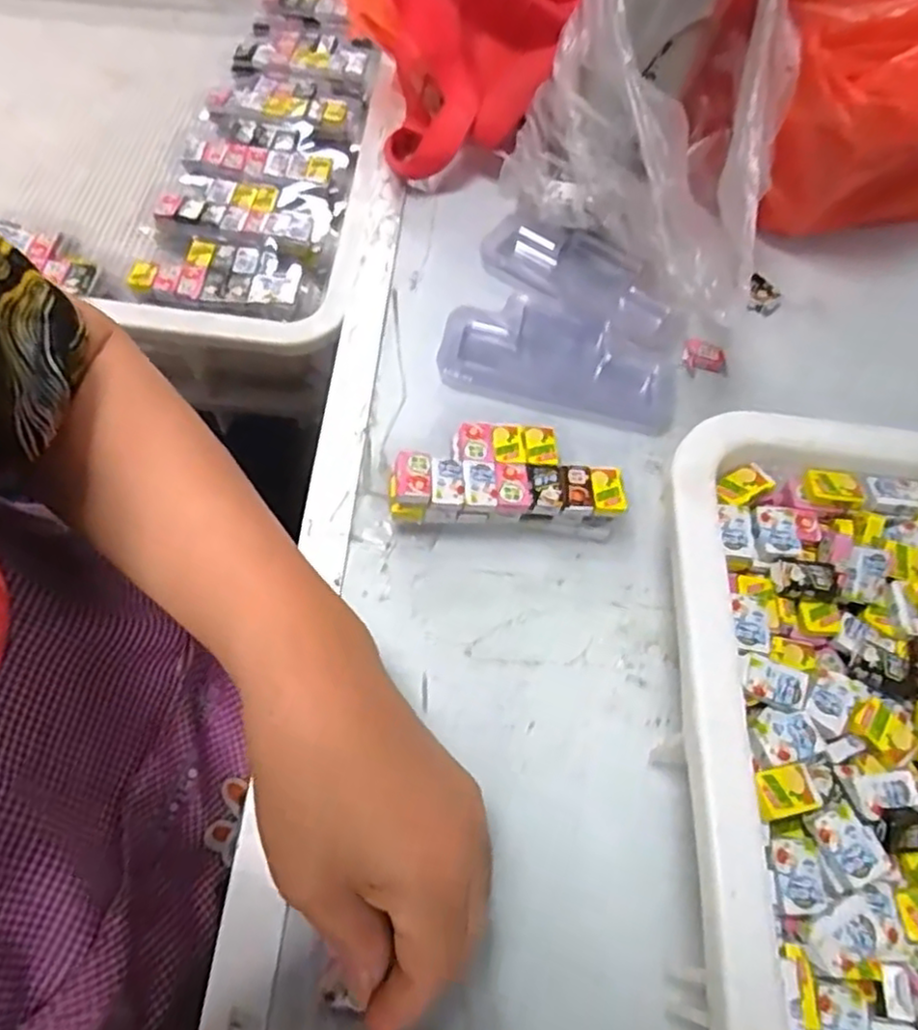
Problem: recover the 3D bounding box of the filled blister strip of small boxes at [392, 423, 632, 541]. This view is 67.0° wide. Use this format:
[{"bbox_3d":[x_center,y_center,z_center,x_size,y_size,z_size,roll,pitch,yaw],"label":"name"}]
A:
[{"bbox_3d":[0.025,-0.020,0.370,0.120,0.036,0.055,2,61,-4],"label":"filled blister strip of small boxes"}]

